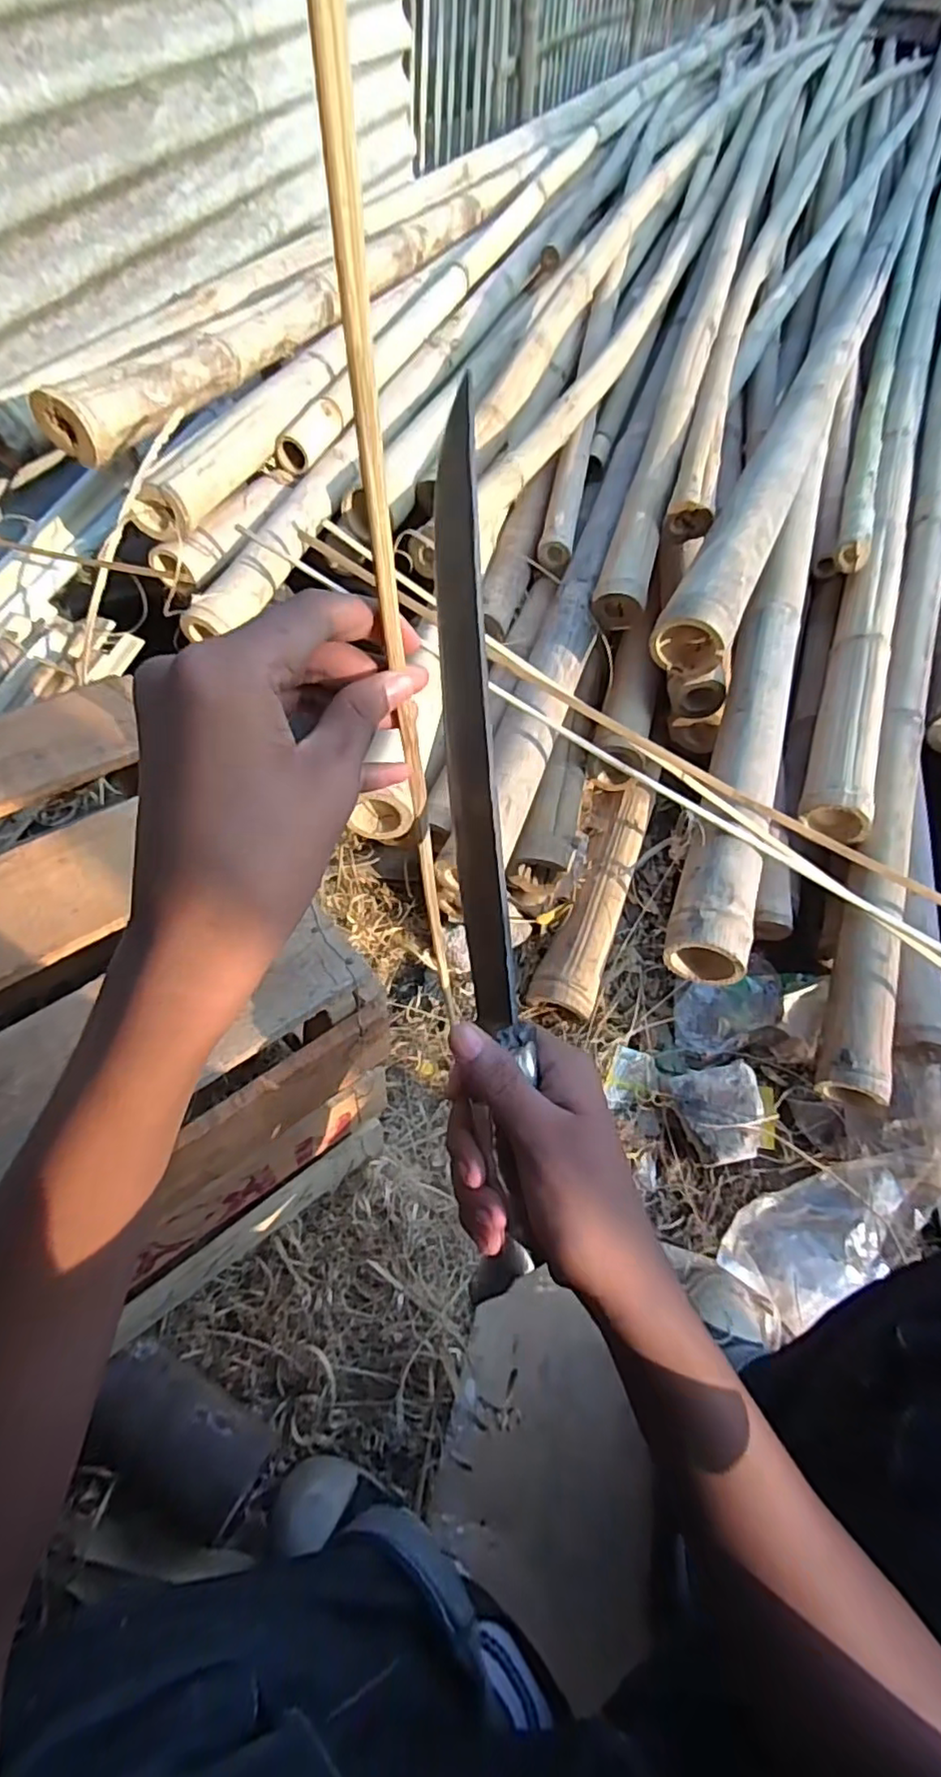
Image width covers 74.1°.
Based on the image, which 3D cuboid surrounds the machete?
[{"bbox_3d":[0.003,-0.017,0.283,0.021,0.037,0.386,-4,89,-6],"label":"machete"}]

